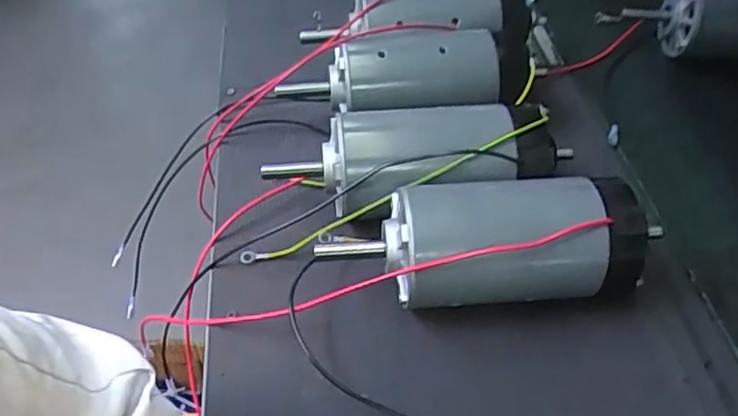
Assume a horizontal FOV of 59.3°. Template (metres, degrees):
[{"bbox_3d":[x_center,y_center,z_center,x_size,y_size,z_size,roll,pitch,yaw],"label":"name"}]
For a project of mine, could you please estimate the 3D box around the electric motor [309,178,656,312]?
[{"bbox_3d":[0.074,0.023,0.429,0.209,0.075,0.069,-1,47,-4],"label":"electric motor"}]

